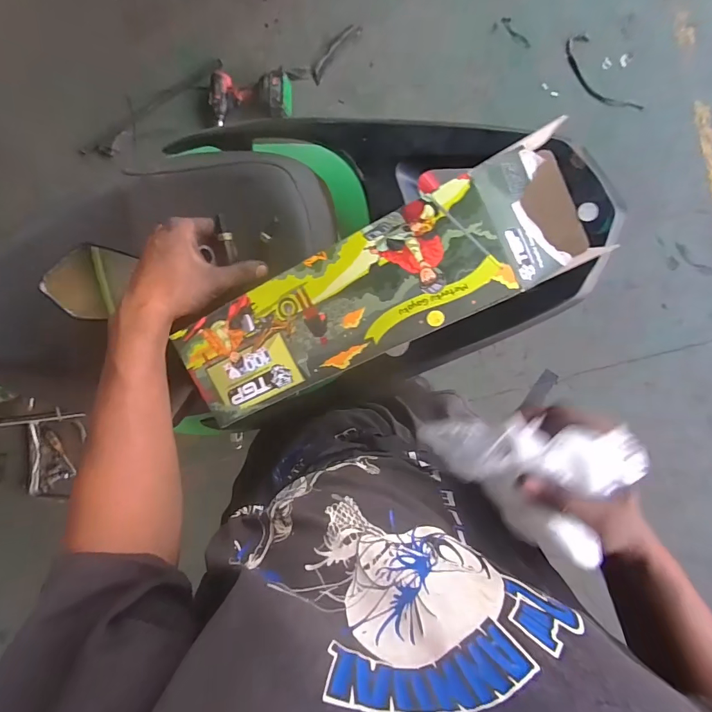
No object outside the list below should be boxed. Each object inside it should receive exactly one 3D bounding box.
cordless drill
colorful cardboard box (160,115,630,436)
[{"bbox_3d":[-0.305,-0.761,1.211,0.244,0.066,0.163,9,93,3],"label":"cordless drill"},{"bbox_3d":[0.017,-0.056,0.372,0.376,0.059,0.112,-26,91,10],"label":"colorful cardboard box"}]

